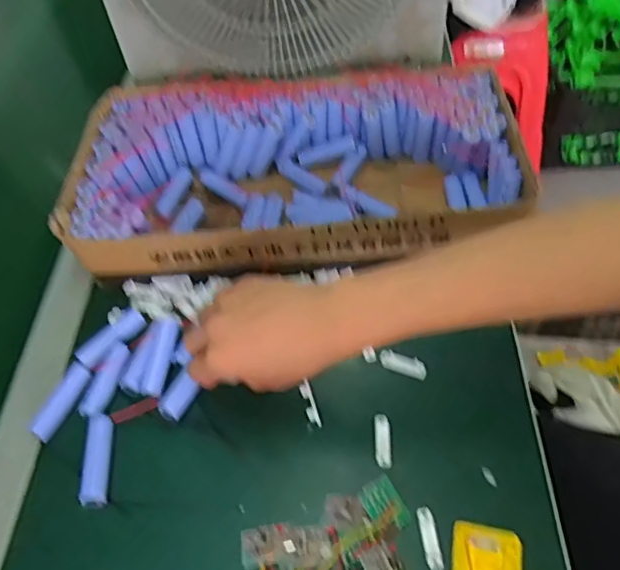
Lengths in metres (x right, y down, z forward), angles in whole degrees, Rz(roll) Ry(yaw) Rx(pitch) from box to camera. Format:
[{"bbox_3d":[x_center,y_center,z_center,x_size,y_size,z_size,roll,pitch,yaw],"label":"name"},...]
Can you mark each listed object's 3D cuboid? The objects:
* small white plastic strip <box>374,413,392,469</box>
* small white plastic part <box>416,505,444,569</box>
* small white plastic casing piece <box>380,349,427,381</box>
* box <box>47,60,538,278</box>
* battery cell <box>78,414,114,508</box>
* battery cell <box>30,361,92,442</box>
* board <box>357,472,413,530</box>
[{"bbox_3d":[0.058,0.124,0.473,0.011,0.006,0.042,-2,62,1],"label":"small white plastic strip"},{"bbox_3d":[0.085,0.180,0.423,0.011,0.005,0.045,-7,49,-3],"label":"small white plastic part"},{"bbox_3d":[0.080,0.068,0.513,0.041,0.011,0.014,19,53,18],"label":"small white plastic casing piece"},{"bbox_3d":[-0.017,-0.119,0.609,0.429,0.085,0.219,-3,49,0],"label":"box"},{"bbox_3d":[-0.165,0.140,0.470,0.021,0.024,0.070,-4,49,0],"label":"battery cell"},{"bbox_3d":[-0.210,0.098,0.504,0.020,0.017,0.066,17,52,17],"label":"battery cell"},{"bbox_3d":[0.054,0.159,0.428,0.027,0.004,0.037,-29,71,-26],"label":"board"}]

